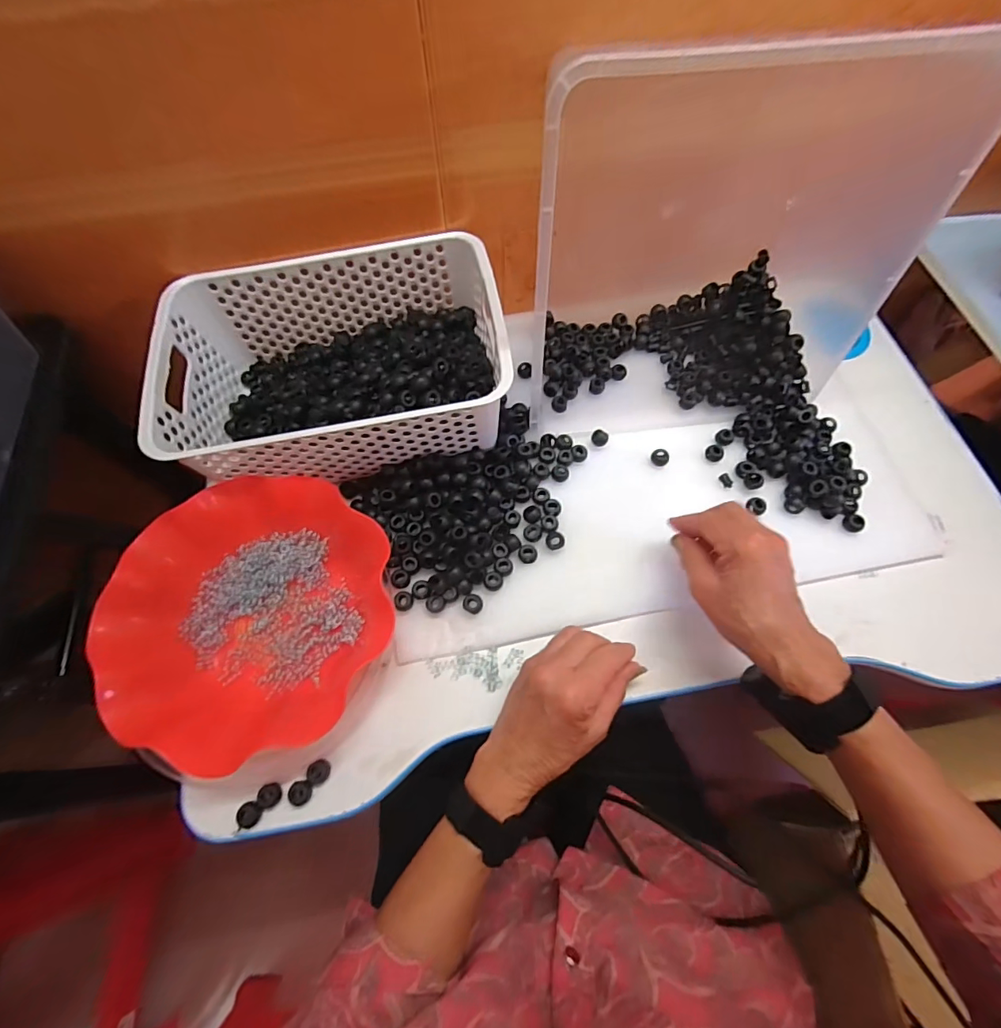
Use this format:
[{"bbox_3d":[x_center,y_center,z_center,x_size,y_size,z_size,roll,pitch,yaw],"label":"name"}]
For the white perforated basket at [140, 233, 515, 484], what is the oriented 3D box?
[{"bbox_3d":[-0.155,-0.142,0.471,0.308,0.112,0.205,-10,69,-4],"label":"white perforated basket"}]

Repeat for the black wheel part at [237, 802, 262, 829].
[{"bbox_3d":[-0.196,0.235,0.371,0.015,0.012,0.018,2,66,1],"label":"black wheel part"}]

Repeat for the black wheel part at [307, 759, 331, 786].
[{"bbox_3d":[-0.146,0.207,0.380,0.017,0.011,0.017,0,66,1],"label":"black wheel part"}]

